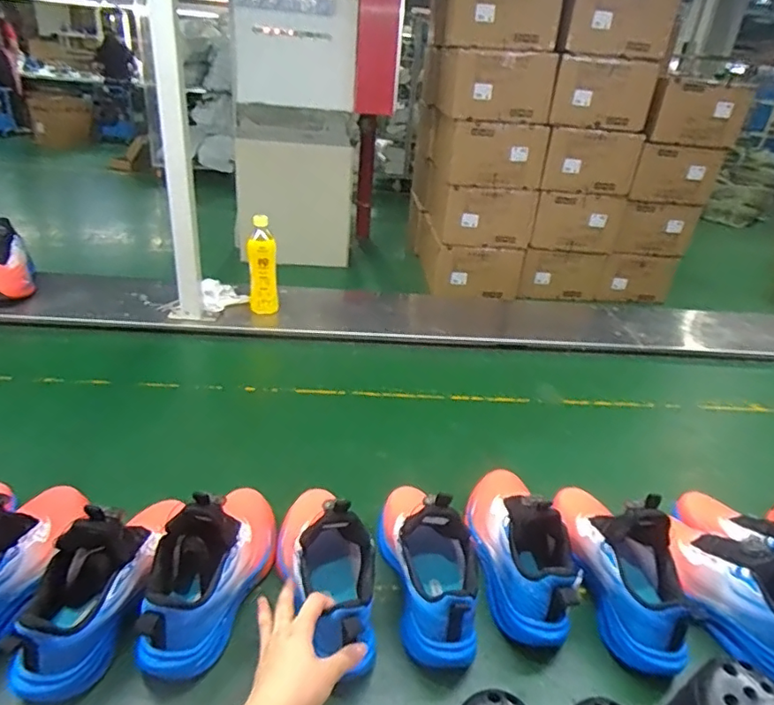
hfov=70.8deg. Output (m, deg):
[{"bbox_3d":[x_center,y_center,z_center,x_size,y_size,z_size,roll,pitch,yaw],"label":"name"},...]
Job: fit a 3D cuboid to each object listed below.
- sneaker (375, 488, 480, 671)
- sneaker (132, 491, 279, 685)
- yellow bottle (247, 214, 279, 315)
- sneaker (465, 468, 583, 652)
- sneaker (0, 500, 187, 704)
[{"bbox_3d":[0.050,0.218,0.621,0.082,0.127,0.211,-2,29,-13],"label":"sneaker"},{"bbox_3d":[-0.189,0.212,0.592,0.083,0.133,0.222,11,28,11],"label":"sneaker"},{"bbox_3d":[-0.269,-0.187,1.181,0.060,0.203,0.057,-2,29,-14],"label":"yellow bottle"},{"bbox_3d":[0.156,0.223,0.680,0.110,0.118,0.249,1,28,-7],"label":"sneaker"},{"bbox_3d":[-0.298,0.223,0.581,0.090,0.143,0.232,5,28,0],"label":"sneaker"}]

